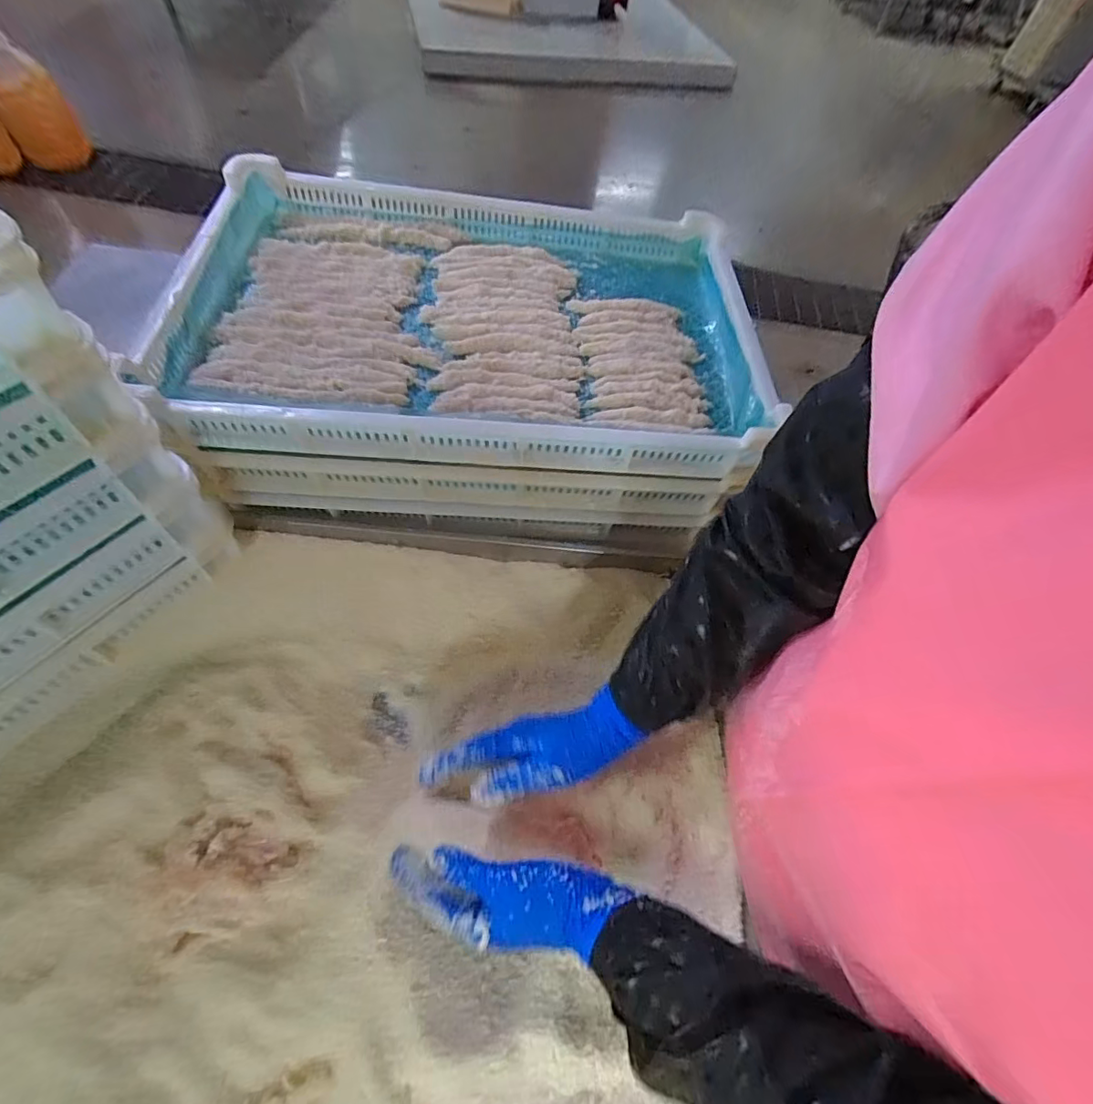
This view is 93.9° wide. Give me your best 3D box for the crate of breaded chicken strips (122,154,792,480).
[{"bbox_3d":[-0.072,-0.264,0.565,0.585,0.069,0.398,3,57,-3],"label":"crate of breaded chicken strips"}]

